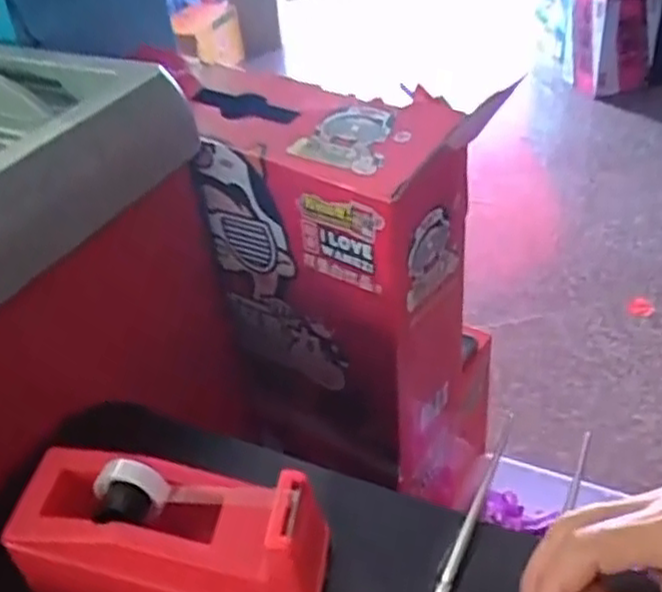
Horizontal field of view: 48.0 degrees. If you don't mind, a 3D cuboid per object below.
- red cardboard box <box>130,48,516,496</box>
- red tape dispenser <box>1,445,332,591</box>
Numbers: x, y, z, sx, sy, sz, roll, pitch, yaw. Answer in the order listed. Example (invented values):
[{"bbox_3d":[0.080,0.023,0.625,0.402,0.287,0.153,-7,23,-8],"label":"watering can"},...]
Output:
[{"bbox_3d":[0.009,-0.003,0.646,0.244,0.318,0.131,22,46,32],"label":"red cardboard box"},{"bbox_3d":[-0.077,0.126,0.378,0.152,0.074,0.063,1,38,10],"label":"red tape dispenser"}]

